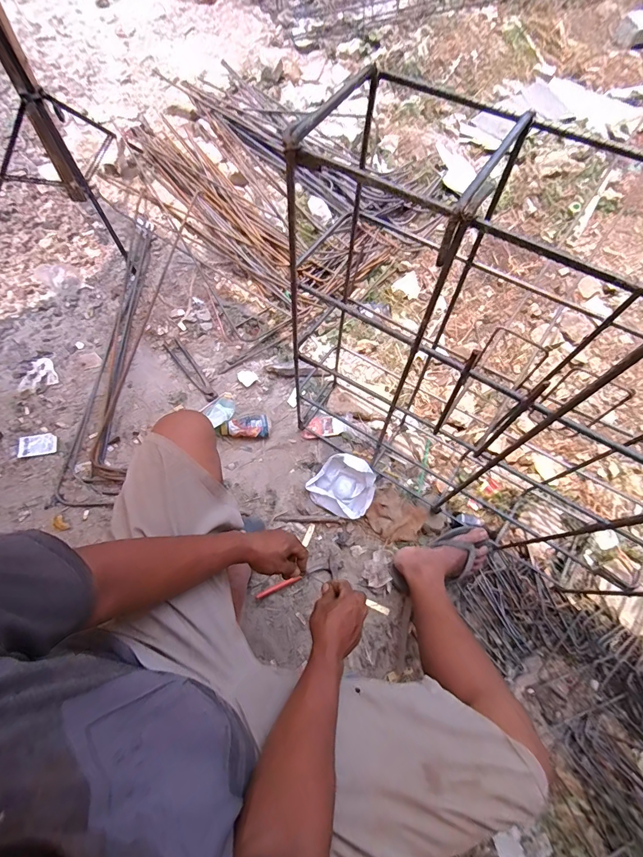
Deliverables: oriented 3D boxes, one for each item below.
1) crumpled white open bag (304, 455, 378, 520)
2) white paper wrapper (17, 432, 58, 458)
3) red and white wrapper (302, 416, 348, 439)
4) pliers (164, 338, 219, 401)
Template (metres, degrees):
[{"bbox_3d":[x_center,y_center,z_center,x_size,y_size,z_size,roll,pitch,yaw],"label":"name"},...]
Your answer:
[{"bbox_3d":[0.060,0.144,1.002,0.167,0.052,0.155,30,66,8],"label":"crumpled white open bag"},{"bbox_3d":[-0.752,0.042,1.000,0.091,0.007,0.061,-12,67,-11],"label":"white paper wrapper"},{"bbox_3d":[0.006,-0.005,1.095,0.126,0.023,0.061,-6,69,-4],"label":"red and white wrapper"},{"bbox_3d":[-0.393,-0.173,1.144,0.043,0.014,0.249,-34,73,-19],"label":"pliers"}]

